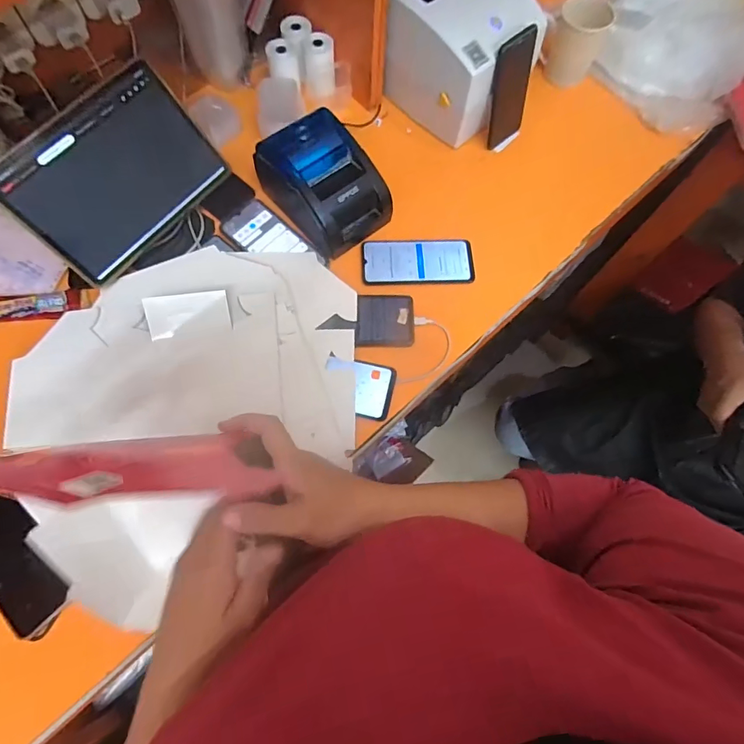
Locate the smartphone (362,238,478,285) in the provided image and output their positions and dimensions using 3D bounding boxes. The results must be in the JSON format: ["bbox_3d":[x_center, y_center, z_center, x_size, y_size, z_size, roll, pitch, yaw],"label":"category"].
[{"bbox_3d":[0.069,-0.167,0.675,0.164,0.011,0.081,-1,72,-1],"label":"smartphone"}]

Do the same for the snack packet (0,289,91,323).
[{"bbox_3d":[-0.499,-0.095,0.640,0.166,0.023,0.049,-4,72,-2],"label":"snack packet"}]

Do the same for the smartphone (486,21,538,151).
[{"bbox_3d":[0.219,-0.440,0.700,0.084,0.151,0.012,-34,58,-15],"label":"smartphone"}]

